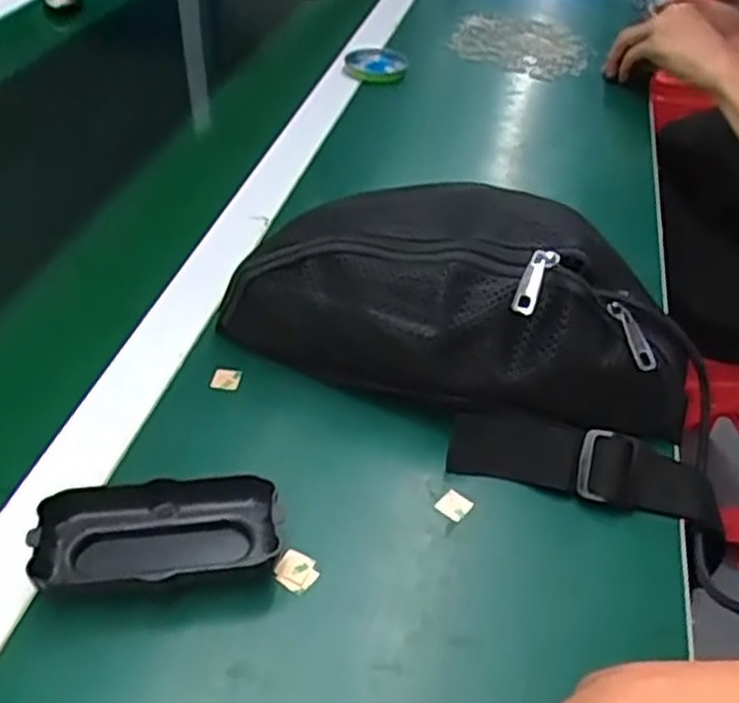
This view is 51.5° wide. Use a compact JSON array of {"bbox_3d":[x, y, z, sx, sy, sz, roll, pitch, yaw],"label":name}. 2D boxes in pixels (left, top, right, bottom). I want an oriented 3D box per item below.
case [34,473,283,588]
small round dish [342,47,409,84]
[{"bbox_3d":[-0.100,0.085,0.370,0.110,0.027,0.045,-7,43,-12],"label":"case"},{"bbox_3d":[0.008,-0.309,0.826,0.066,0.018,0.066,2,42,-2],"label":"small round dish"}]

